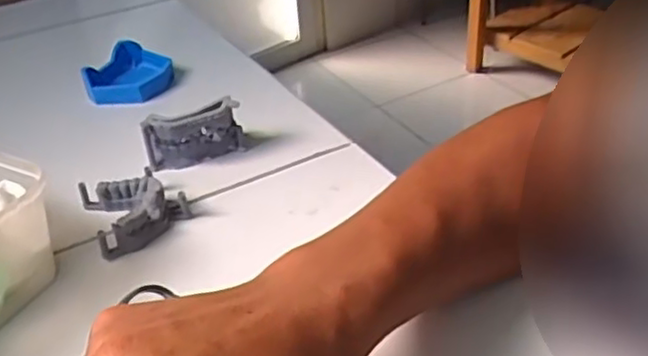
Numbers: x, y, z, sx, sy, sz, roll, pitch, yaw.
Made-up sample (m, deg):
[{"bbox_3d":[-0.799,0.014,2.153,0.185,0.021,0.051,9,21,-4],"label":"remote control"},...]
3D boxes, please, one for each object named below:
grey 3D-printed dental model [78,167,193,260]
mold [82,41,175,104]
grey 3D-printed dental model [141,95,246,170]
[{"bbox_3d":[-0.127,0.020,0.462,0.064,0.026,0.064,-18,37,-18],"label":"grey 3D-printed dental model"},{"bbox_3d":[-0.178,-0.094,0.626,0.068,0.031,0.077,8,37,18],"label":"mold"},{"bbox_3d":[-0.096,-0.031,0.514,0.072,0.044,0.014,-19,37,-19],"label":"grey 3D-printed dental model"}]

